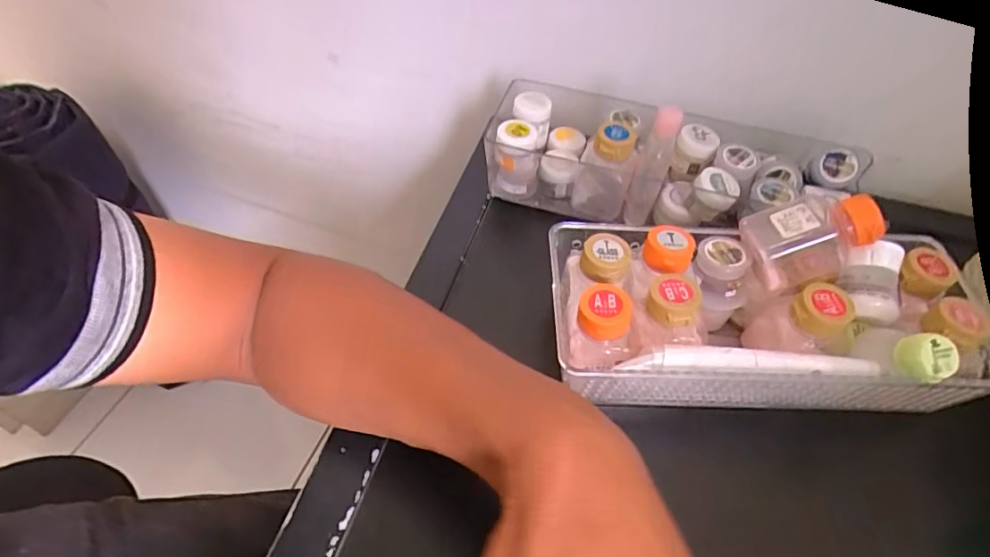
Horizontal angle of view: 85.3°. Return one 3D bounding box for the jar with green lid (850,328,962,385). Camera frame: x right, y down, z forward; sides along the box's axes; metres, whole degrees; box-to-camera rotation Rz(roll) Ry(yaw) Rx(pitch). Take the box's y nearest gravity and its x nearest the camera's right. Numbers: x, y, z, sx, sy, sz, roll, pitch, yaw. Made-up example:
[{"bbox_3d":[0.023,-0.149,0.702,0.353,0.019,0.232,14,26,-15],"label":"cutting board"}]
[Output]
[{"bbox_3d":[0.224,0.041,0.298,0.026,0.045,0.025,-7,97,-9],"label":"jar with green lid"}]

